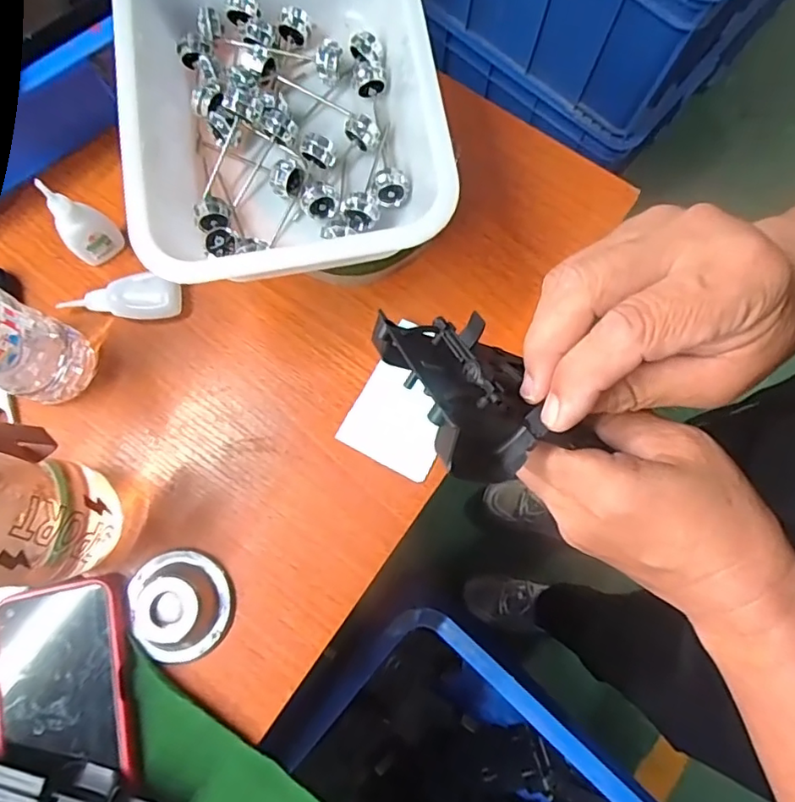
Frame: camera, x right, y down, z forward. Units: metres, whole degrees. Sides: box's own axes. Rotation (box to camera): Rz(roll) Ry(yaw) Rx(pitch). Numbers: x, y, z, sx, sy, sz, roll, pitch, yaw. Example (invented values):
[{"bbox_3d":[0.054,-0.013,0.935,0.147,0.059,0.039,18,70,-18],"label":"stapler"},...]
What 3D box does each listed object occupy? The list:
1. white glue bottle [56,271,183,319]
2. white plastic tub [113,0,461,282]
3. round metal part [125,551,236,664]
[{"bbox_3d":[-0.205,-0.078,0.419,0.088,0.026,0.030,3,77,0],"label":"white glue bottle"},{"bbox_3d":[-0.071,-0.187,0.359,0.180,0.066,0.241,-9,78,-3],"label":"white plastic tub"},{"bbox_3d":[-0.147,0.136,0.371,0.068,0.022,0.068,-15,78,-4],"label":"round metal part"}]

